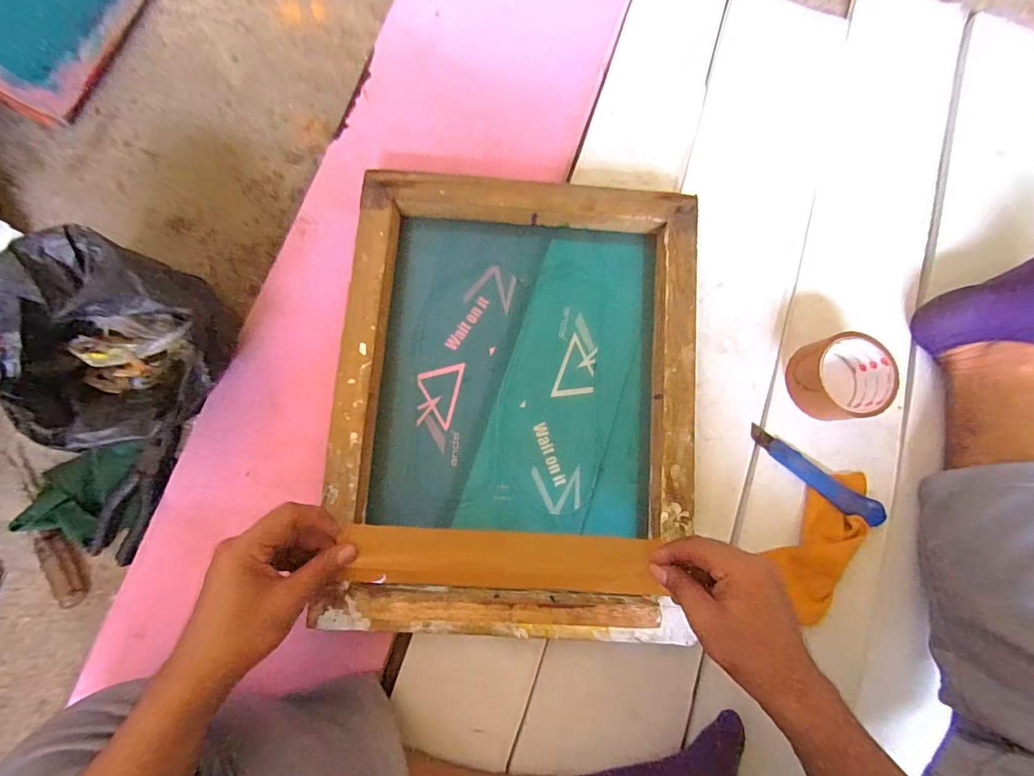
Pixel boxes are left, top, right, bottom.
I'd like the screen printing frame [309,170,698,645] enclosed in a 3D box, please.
[{"bbox_3d":[0.000,0.010,0.484,0.357,0.043,0.454,4,82,-2],"label":"screen printing frame"}]

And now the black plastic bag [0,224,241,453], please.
[{"bbox_3d":[-0.361,-0.030,0.428,0.142,0.147,0.170,16,82,0],"label":"black plastic bag"}]

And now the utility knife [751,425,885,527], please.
[{"bbox_3d":[0.326,0.098,0.503,0.158,0.019,0.030,35,82,3],"label":"utility knife"}]

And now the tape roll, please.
[{"bbox_3d":[0.354,-0.011,0.505,0.089,0.048,0.091,0,82,-2],"label":"tape roll"}]

